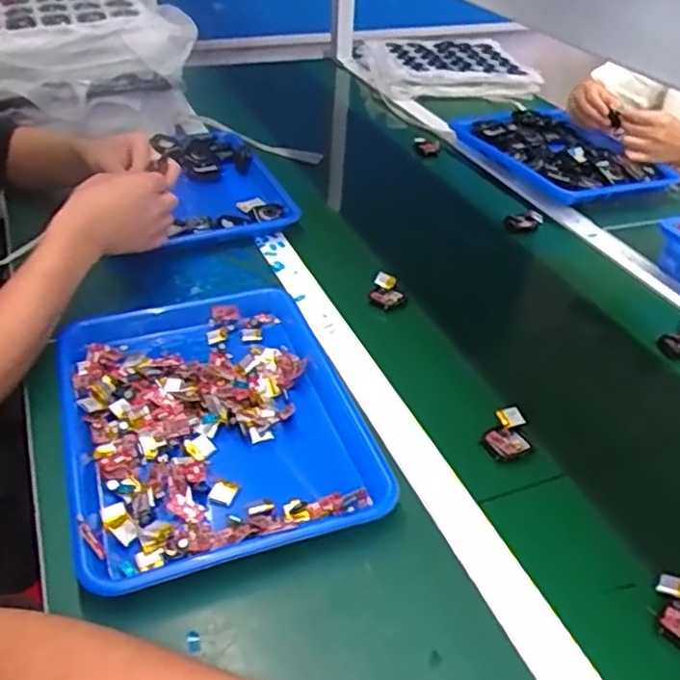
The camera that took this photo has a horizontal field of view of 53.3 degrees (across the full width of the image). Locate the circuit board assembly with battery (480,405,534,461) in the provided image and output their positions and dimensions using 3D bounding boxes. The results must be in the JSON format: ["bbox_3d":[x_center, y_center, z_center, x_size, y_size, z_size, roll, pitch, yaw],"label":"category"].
[{"bbox_3d":[0.156,0.088,0.636,0.052,0.009,0.054,7,45,-7],"label":"circuit board assembly with battery"}]

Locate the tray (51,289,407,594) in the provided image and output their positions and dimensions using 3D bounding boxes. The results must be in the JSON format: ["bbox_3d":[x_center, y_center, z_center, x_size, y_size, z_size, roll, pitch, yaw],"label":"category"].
[{"bbox_3d":[-0.117,0.064,0.618,0.252,0.034,0.328,-11,39,-18],"label":"tray"}]

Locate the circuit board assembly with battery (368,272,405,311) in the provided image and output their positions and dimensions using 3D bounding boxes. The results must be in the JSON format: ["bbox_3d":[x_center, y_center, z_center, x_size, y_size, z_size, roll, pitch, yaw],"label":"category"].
[{"bbox_3d":[0.058,-0.060,0.818,0.041,0.021,0.052,6,37,4],"label":"circuit board assembly with battery"}]

